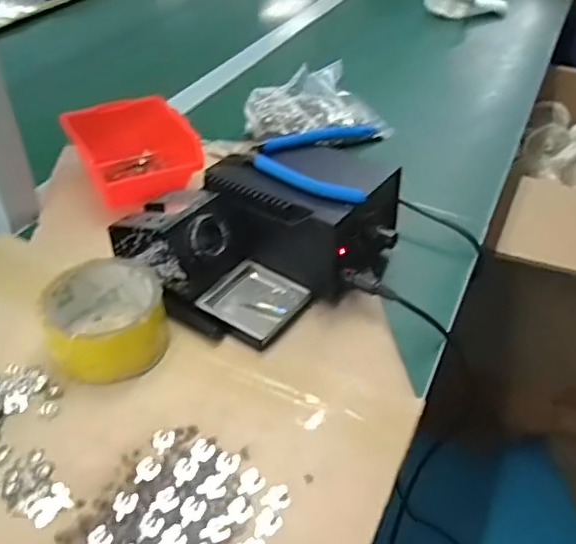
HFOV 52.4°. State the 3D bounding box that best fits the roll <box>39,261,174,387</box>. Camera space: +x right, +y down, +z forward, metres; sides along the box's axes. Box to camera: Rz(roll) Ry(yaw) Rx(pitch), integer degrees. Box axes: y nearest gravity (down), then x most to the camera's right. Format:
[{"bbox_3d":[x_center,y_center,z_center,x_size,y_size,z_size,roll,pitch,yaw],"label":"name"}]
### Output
[{"bbox_3d":[-0.135,0.034,0.436,0.083,0.050,0.079,1,40,-1],"label":"roll"}]

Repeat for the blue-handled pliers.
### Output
[{"bbox_3d":[0.005,-0.105,0.511,0.132,0.010,0.123,10,42,7],"label":"blue-handled pliers"}]

